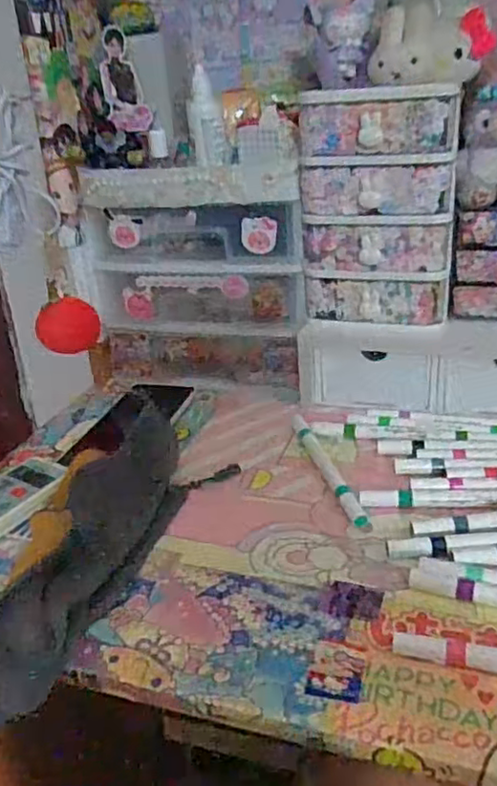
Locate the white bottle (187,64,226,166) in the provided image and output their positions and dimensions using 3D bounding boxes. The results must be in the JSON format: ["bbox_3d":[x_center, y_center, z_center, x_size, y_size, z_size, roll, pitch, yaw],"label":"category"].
[{"bbox_3d":[-0.039,-0.252,0.586,0.031,0.076,0.032,-6,27,-3],"label":"white bottle"}]

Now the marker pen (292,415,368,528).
[{"bbox_3d":[0.063,0.055,0.529,0.012,0.016,0.164,-9,27,-10],"label":"marker pen"}]

